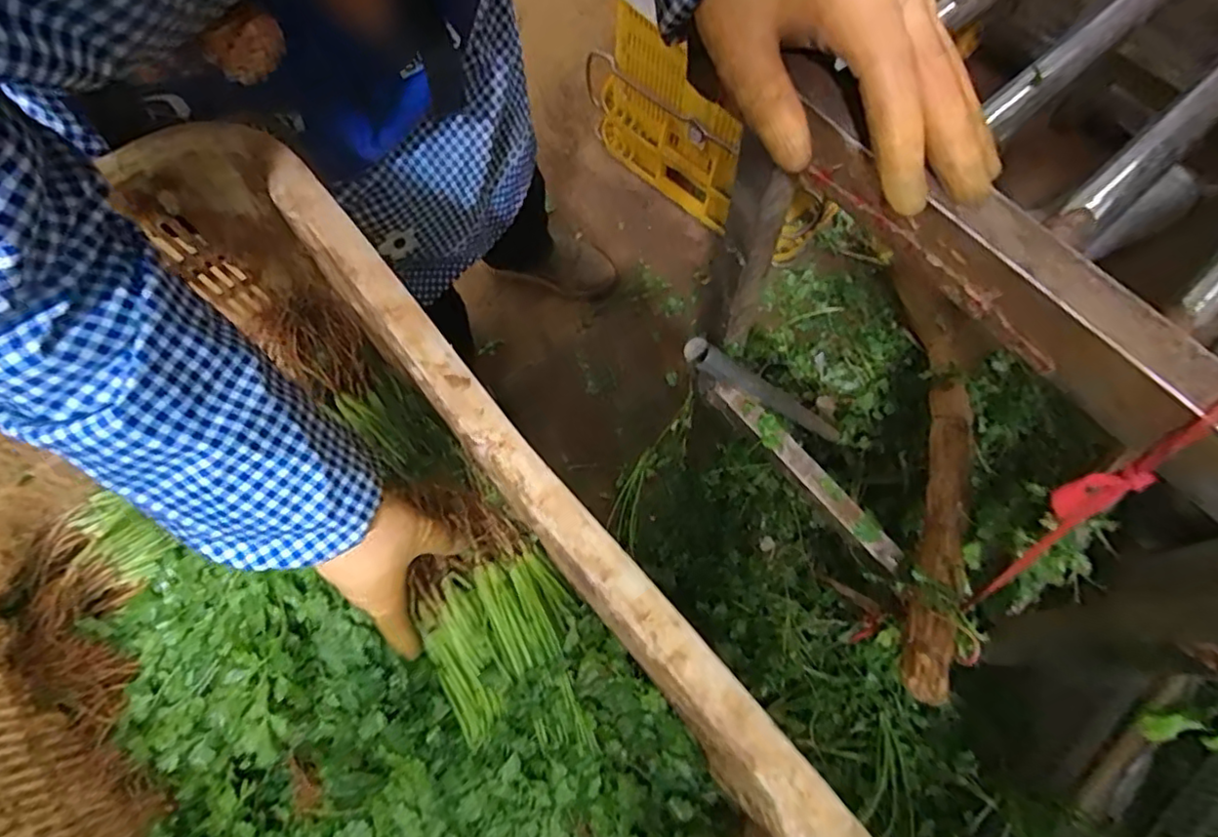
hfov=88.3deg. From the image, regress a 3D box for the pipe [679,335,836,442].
[{"bbox_3d":[0.203,-0.017,0.740,0.028,0.423,0.030,-20,68,31],"label":"pipe"}]

